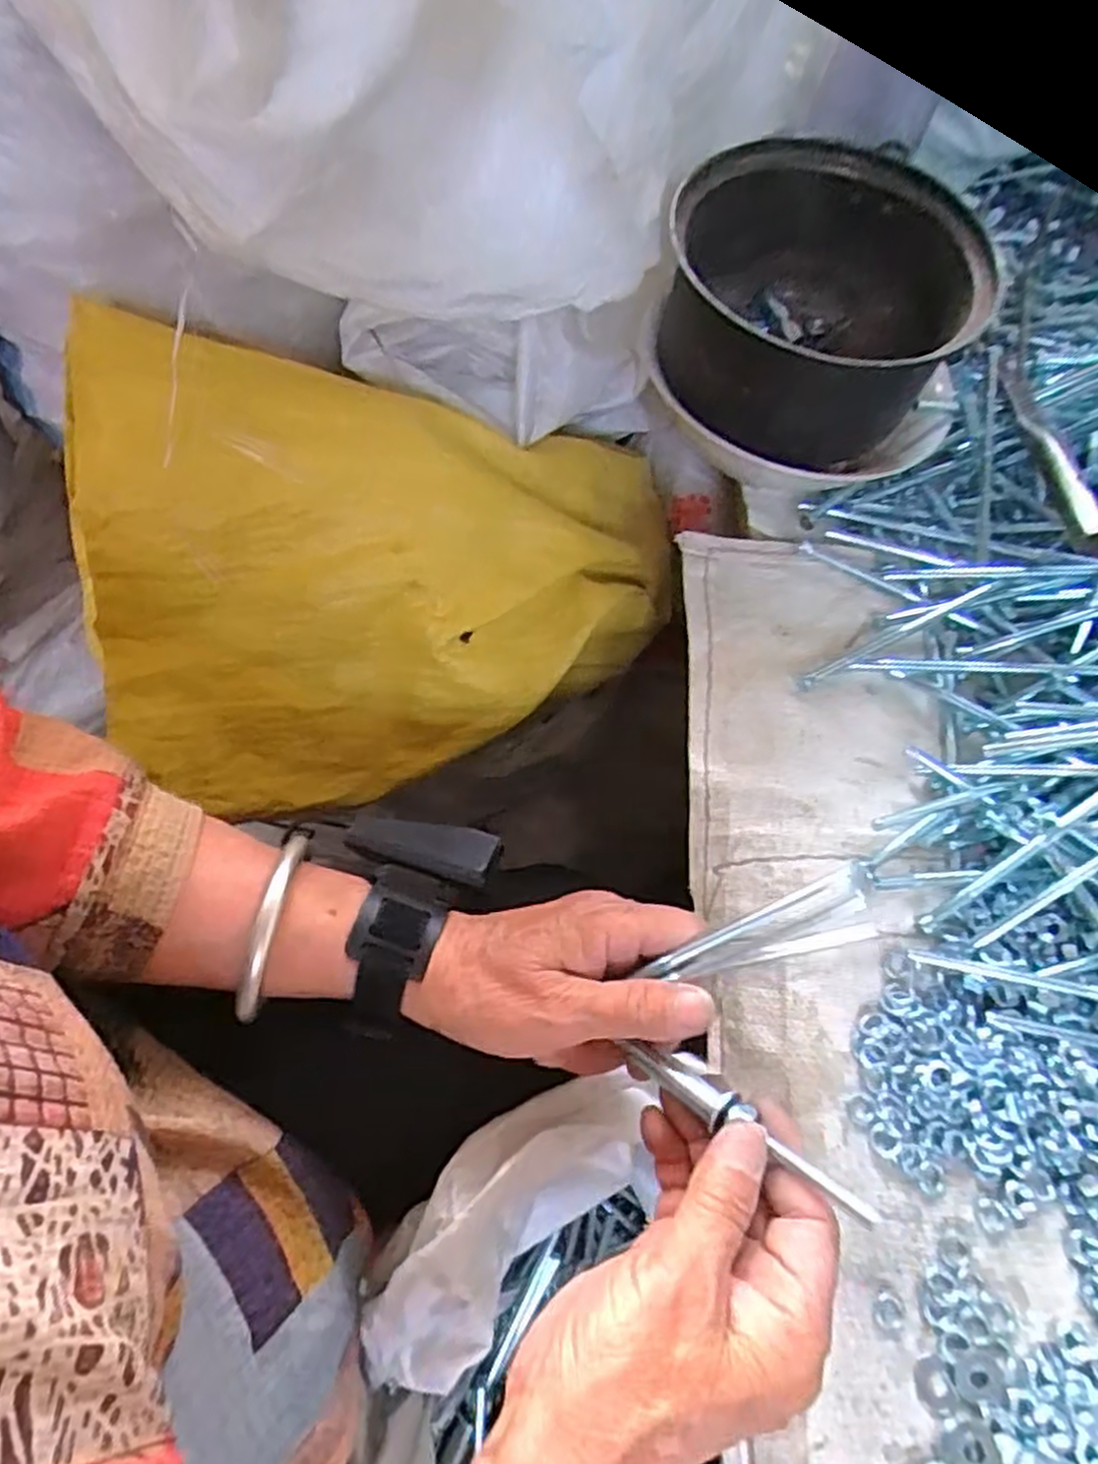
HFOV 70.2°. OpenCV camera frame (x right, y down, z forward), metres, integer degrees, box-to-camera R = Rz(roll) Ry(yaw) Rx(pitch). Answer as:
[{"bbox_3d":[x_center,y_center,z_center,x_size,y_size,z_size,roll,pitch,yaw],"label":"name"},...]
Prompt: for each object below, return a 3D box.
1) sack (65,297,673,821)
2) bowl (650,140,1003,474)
[{"bbox_3d":[-0.079,-0.101,0.478,0.380,0.184,0.225,-5,65,-11],"label":"sack"},{"bbox_3d":[0.165,-0.253,0.489,0.176,0.123,0.210,10,63,-4],"label":"bowl"}]

